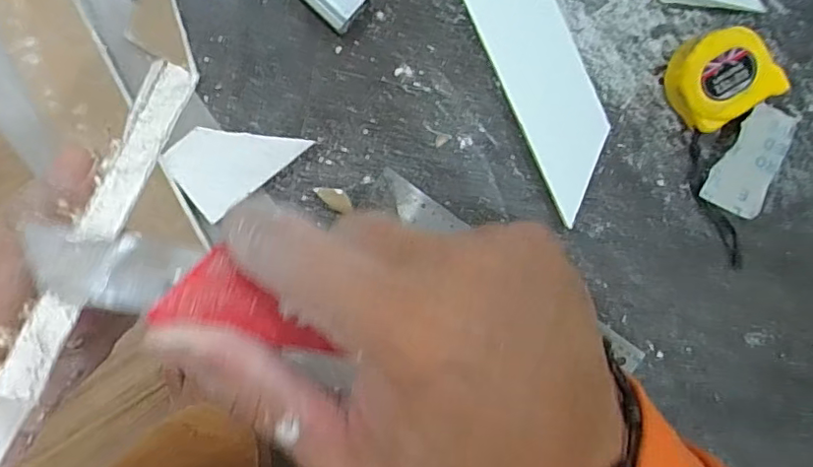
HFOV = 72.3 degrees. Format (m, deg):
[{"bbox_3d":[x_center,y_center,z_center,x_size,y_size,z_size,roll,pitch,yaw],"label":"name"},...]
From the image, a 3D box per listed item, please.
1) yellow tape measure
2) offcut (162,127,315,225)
[{"bbox_3d":[0.274,-0.138,0.490,0.086,0.048,0.080,-30,98,-1],"label":"yellow tape measure"},{"bbox_3d":[-0.147,-0.067,0.475,0.104,0.005,0.070,-39,97,-1],"label":"offcut"}]

